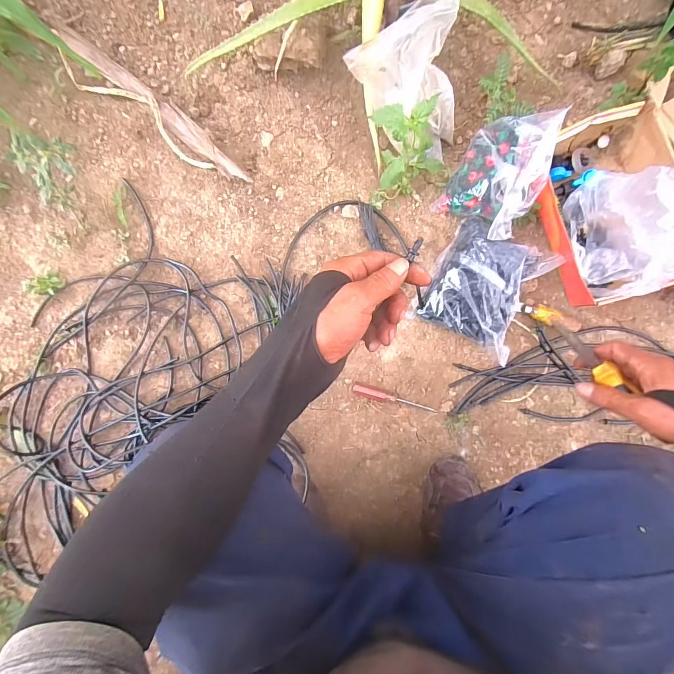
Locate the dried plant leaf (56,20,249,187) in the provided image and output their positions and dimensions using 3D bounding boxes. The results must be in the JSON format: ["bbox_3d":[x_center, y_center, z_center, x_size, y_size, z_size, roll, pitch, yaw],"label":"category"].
[{"bbox_3d":[-0.339,-0.409,0.623,0.427,0.018,0.071,37,90,0],"label":"dried plant leaf"}]

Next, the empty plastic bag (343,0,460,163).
[{"bbox_3d":[0.138,-0.411,0.581,0.173,0.143,0.189,-36,90,-2],"label":"empty plastic bag"}]

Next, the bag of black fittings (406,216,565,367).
[{"bbox_3d":[0.259,-0.085,0.610,0.182,0.076,0.203,32,88,0],"label":"bag of black fittings"}]

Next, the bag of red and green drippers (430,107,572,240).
[{"bbox_3d":[0.273,-0.268,0.586,0.134,0.137,0.197,32,88,-1],"label":"bag of red and green drippers"}]

